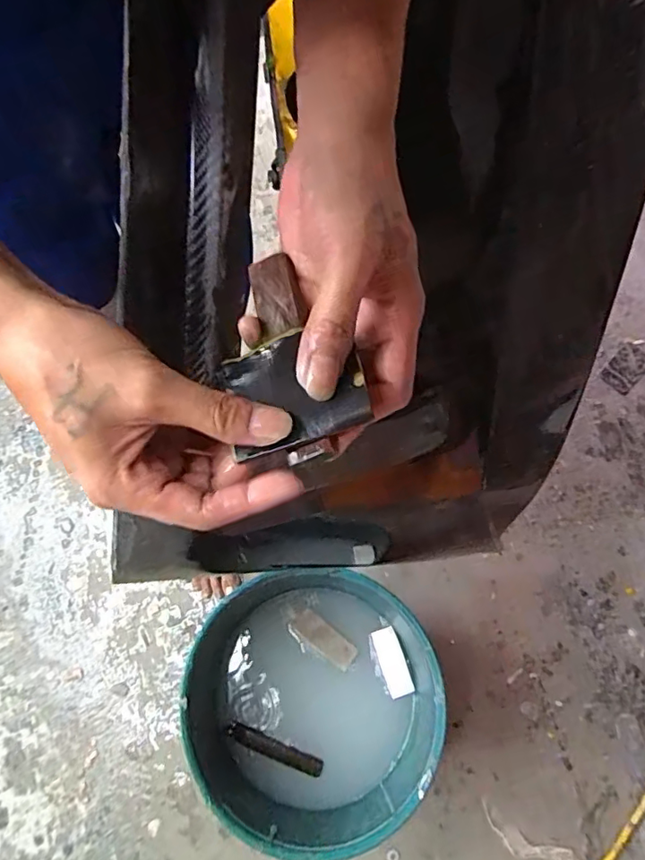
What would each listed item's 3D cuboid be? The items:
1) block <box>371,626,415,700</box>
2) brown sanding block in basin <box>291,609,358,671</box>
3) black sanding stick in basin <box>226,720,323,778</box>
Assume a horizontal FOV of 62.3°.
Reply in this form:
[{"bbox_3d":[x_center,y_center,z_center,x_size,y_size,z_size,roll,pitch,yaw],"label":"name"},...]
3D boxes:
[{"bbox_3d":[0.098,0.326,0.750,0.035,0.011,0.088,-16,69,-6],"label":"block"},{"bbox_3d":[0.002,0.299,0.761,0.097,0.019,0.039,35,73,13],"label":"brown sanding block in basin"},{"bbox_3d":[-0.065,0.428,0.717,0.134,0.012,0.022,20,70,8],"label":"black sanding stick in basin"}]

